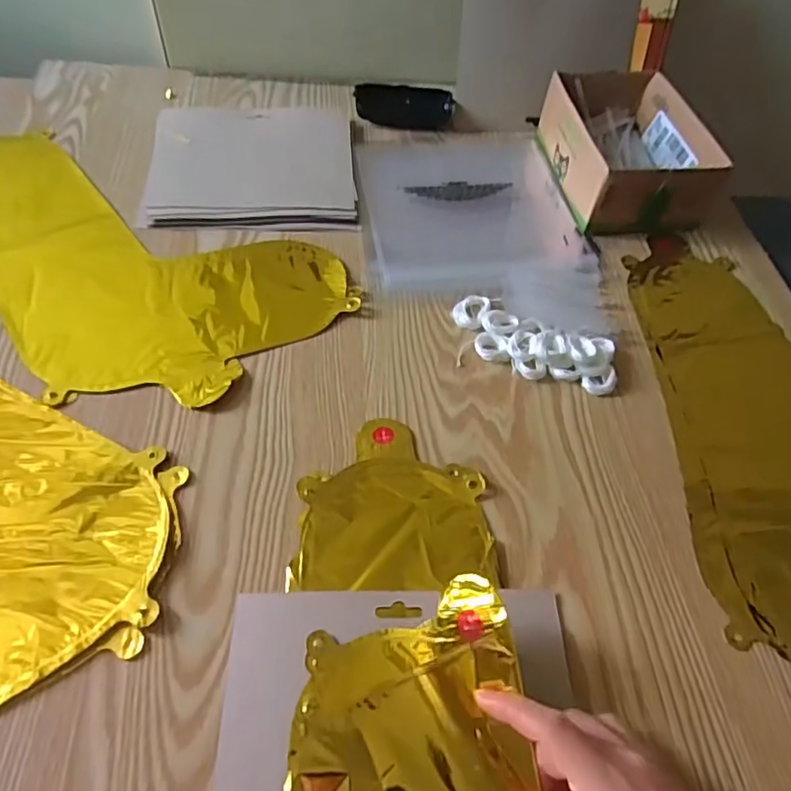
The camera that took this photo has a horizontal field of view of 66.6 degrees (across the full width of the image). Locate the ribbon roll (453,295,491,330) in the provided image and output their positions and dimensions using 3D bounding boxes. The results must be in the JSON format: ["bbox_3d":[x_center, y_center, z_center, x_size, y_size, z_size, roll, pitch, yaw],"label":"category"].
[{"bbox_3d":[0.064,-0.071,0.509,0.028,0.011,0.037,17,54,8],"label":"ribbon roll"}]

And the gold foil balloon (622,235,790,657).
[{"bbox_3d":[0.298,0.023,0.453,0.188,0.015,0.400,3,53,-2],"label":"gold foil balloon"}]

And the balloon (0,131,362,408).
[{"bbox_3d":[-0.246,-0.140,0.535,0.233,0.006,0.394,-36,64,-27],"label":"balloon"}]

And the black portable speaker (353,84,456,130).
[{"bbox_3d":[0.010,-0.333,0.689,0.108,0.018,0.065,2,53,-3],"label":"black portable speaker"}]

